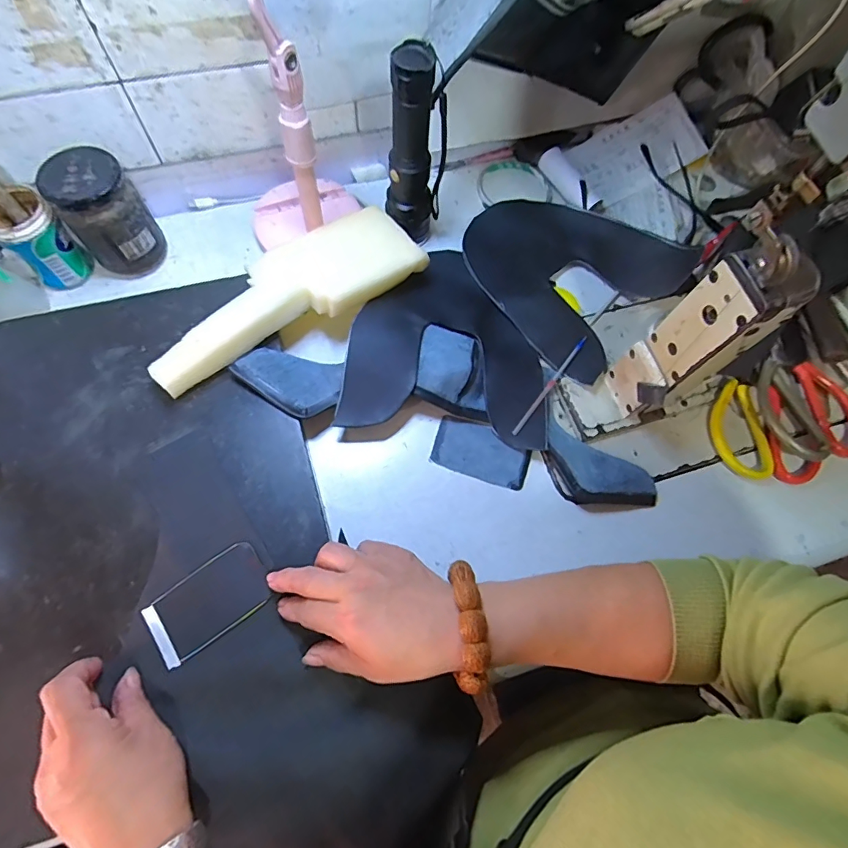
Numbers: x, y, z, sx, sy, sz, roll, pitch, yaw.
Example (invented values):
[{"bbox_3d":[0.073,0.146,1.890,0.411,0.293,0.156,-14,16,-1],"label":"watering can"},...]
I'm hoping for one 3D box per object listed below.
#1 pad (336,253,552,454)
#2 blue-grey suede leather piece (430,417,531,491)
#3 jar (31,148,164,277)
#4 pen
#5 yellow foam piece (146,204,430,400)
[{"bbox_3d":[0.027,-0.083,0.456,0.183,0.019,0.194,10,64,-10],"label":"pad"},{"bbox_3d":[0.052,0.025,0.432,0.084,0.006,0.047,18,68,5],"label":"blue-grey suede leather piece"},{"bbox_3d":[-0.288,-0.188,0.440,0.066,0.099,0.059,-37,74,-16],"label":"jar"},{"bbox_3d":[0.118,-0.036,0.448,0.006,0.014,0.116,36,70,12],"label":"pen"},{"bbox_3d":[-0.125,-0.118,0.439,0.253,0.034,0.090,-33,73,-15],"label":"yellow foam piece"}]

